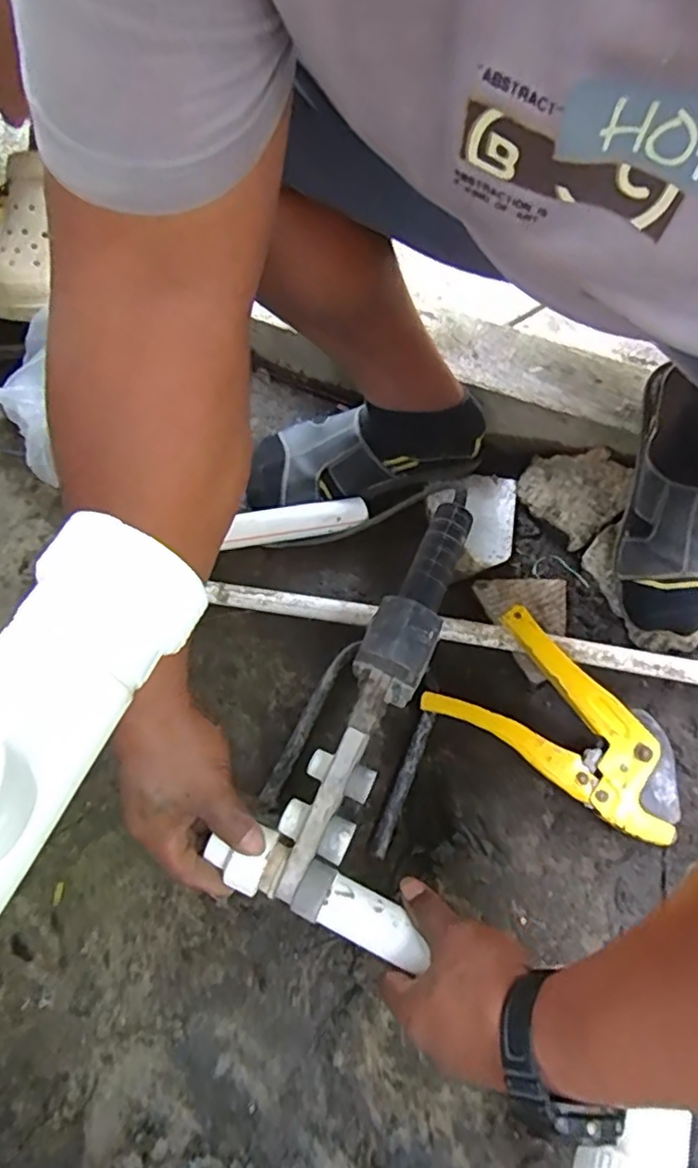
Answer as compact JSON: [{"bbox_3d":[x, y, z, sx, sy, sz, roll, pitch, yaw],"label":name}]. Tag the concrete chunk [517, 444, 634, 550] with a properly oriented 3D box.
[{"bbox_3d":[0.237,-0.101,0.671,0.097,0.025,0.100,-42,69,-6],"label":"concrete chunk"}]

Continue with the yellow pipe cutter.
[{"bbox_3d":[0.191,0.116,0.549,0.221,0.019,0.114,31,79,12],"label":"yellow pipe cutter"}]

